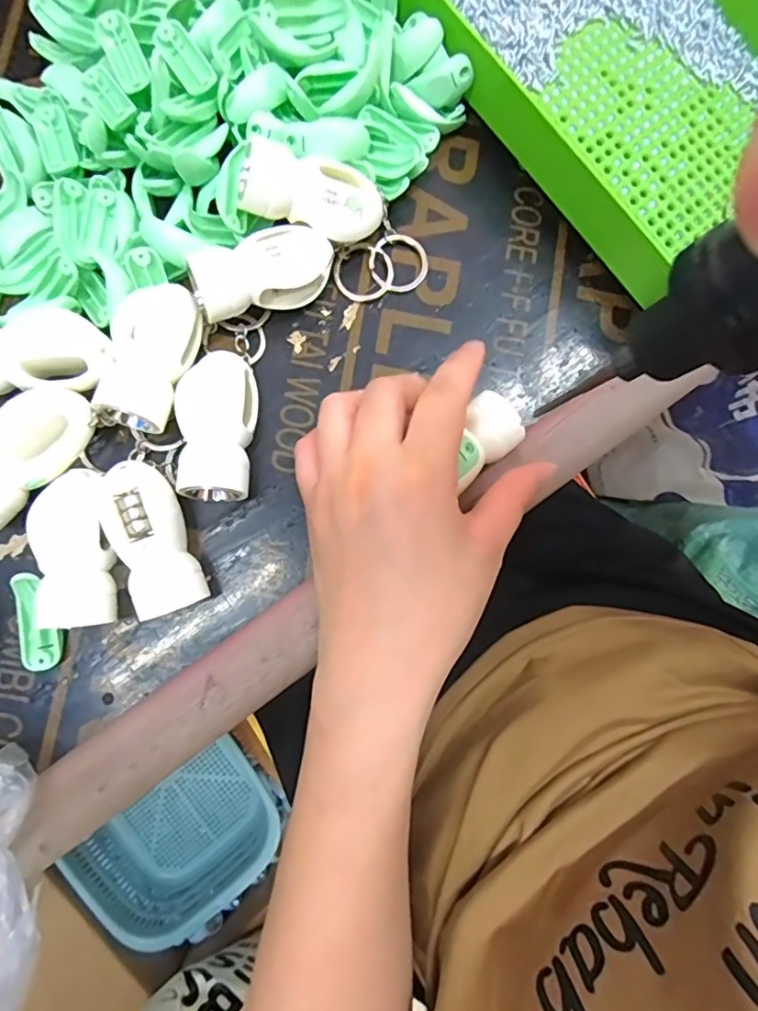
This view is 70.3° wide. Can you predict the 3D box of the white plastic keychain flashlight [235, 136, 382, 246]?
[{"bbox_3d":[-0.029,-0.142,0.246,0.065,0.019,0.029,6,78,-22],"label":"white plastic keychain flashlight"}]

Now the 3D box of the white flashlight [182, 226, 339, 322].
[{"bbox_3d":[-0.053,-0.108,0.250,0.065,0.021,0.027,-25,80,-20],"label":"white flashlight"}]

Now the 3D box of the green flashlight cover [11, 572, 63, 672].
[{"bbox_3d":[-0.148,0.050,0.231,0.014,0.008,0.042,-11,97,-3],"label":"green flashlight cover"}]

